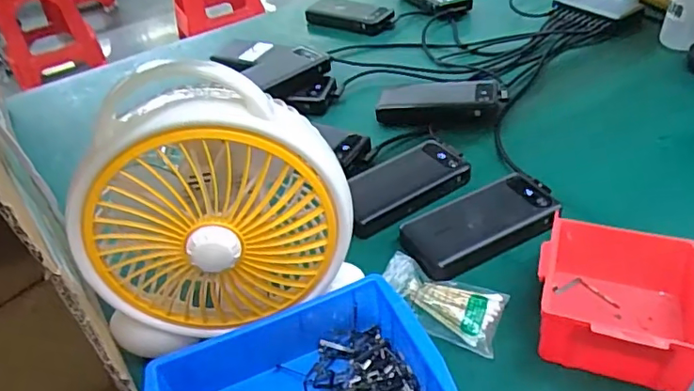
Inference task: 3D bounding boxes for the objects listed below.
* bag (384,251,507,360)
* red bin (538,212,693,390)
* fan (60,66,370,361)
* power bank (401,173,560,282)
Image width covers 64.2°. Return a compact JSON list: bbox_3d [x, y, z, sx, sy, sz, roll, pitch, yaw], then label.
[{"bbox_3d":[0.081,0.093,0.486,0.108,0.018,0.069,15,45,23],"label":"bag"},{"bbox_3d":[0.223,0.078,0.453,0.123,0.061,0.139,11,43,19],"label":"red bin"},{"bbox_3d":[-0.099,0.019,0.437,0.201,0.234,0.088,-8,40,-2],"label":"fan"},{"bbox_3d":[0.135,0.028,0.556,0.155,0.022,0.077,-21,42,-17],"label":"power bank"}]

